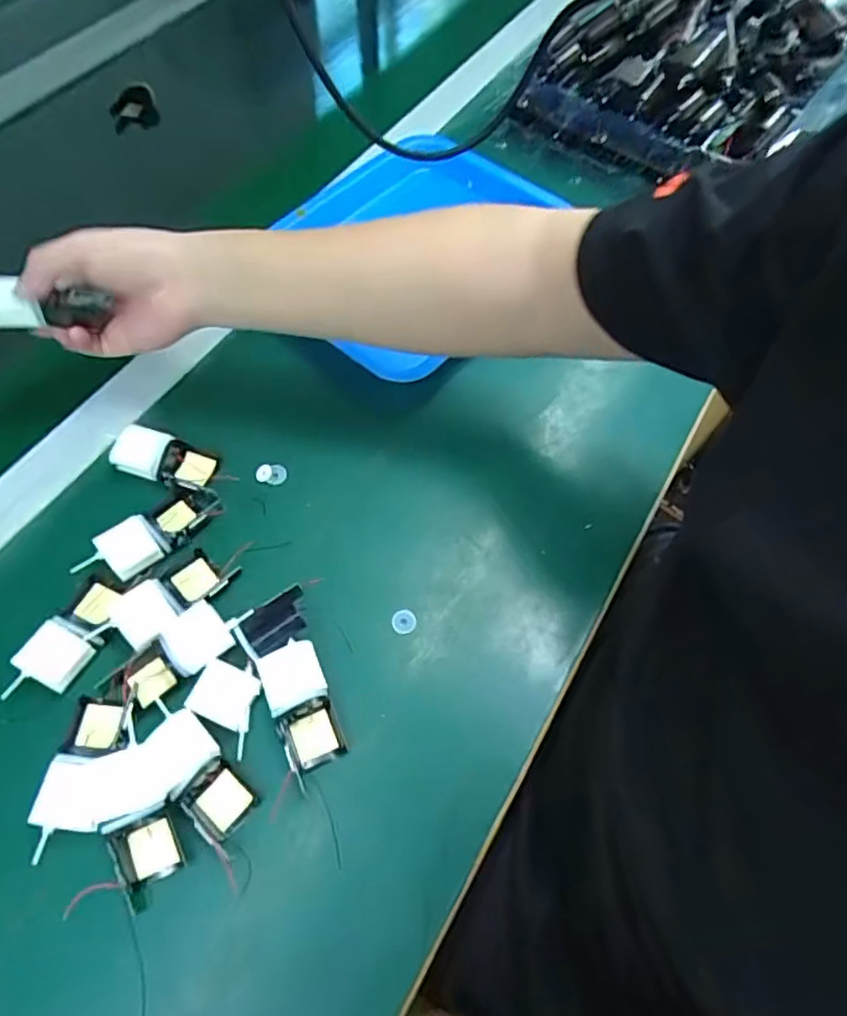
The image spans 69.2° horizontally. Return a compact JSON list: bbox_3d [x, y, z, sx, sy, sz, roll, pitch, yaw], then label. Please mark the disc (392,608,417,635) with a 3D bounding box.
[{"bbox_3d":[-0.014,0.080,0.433,0.017,0.004,0.017,1,64,-3],"label":"disc"}]

